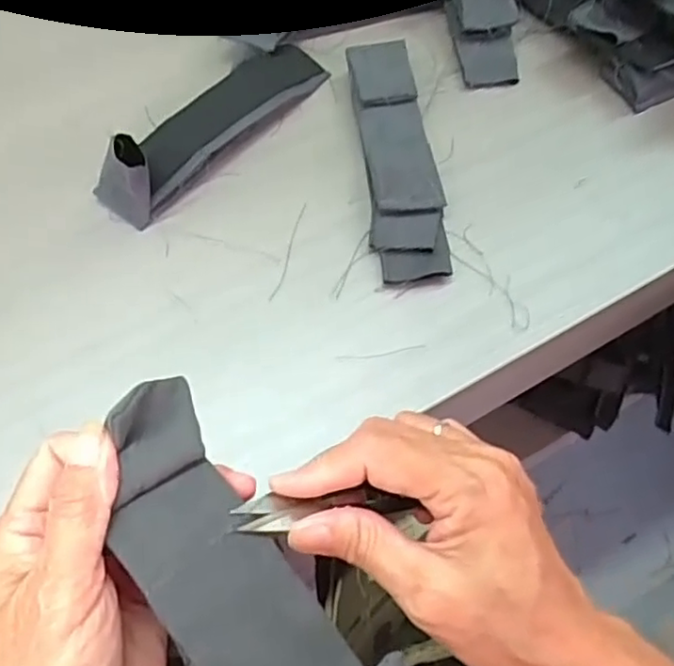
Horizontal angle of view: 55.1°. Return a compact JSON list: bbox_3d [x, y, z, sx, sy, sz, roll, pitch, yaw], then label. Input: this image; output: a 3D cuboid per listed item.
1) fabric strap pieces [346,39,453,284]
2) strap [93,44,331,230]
[{"bbox_3d":[0.042,-0.123,0.447,0.050,0.032,0.188,-5,63,-3],"label":"fabric strap pieces"},{"bbox_3d":[-0.087,-0.157,0.458,0.051,0.048,0.196,38,69,17],"label":"strap"}]

